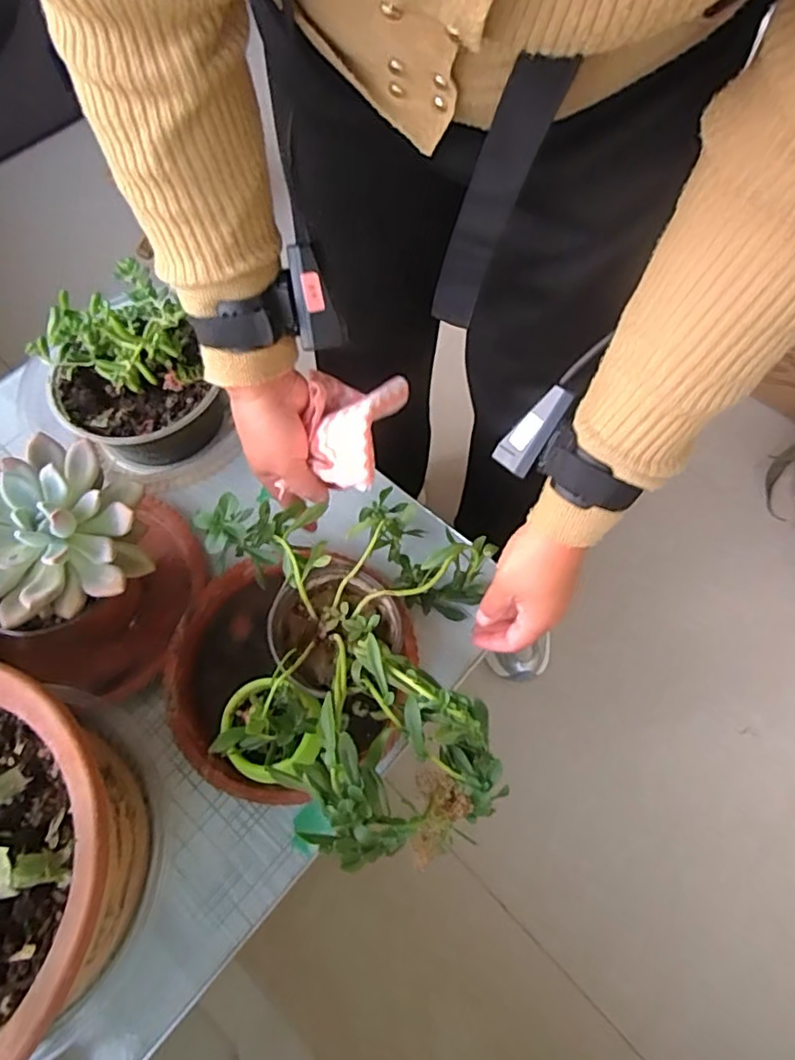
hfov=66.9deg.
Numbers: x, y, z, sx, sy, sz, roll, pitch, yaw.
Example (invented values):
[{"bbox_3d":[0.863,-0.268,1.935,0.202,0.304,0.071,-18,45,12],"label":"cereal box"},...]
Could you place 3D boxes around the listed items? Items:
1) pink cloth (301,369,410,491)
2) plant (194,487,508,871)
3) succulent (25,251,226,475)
[{"bbox_3d":[-0.039,-0.084,0.469,0.078,0.052,0.091,19,67,9],"label":"pink cloth"},{"bbox_3d":[-0.033,0.104,0.473,0.200,0.114,0.271,-6,66,-3],"label":"plant"},{"bbox_3d":[-0.259,-0.154,0.596,0.157,0.123,0.185,-31,69,-13],"label":"succulent"}]

